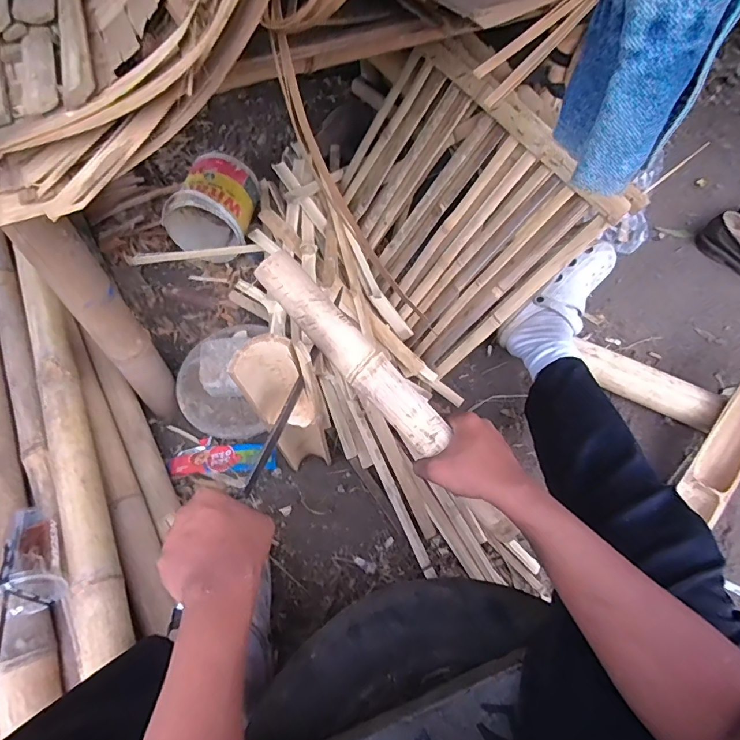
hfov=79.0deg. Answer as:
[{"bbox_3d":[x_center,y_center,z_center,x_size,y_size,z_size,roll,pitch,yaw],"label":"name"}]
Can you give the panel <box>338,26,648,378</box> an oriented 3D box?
[{"bbox_3d":[0.143,-0.328,0.865,0.068,0.452,0.531,-12,65,-44],"label":"panel"}]

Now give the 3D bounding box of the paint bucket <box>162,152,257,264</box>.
[{"bbox_3d":[-0.377,-0.392,1.092,0.181,0.178,0.197,-16,49,34],"label":"paint bucket"}]

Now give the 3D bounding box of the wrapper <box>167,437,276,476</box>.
[{"bbox_3d":[-0.290,0.170,0.893,0.206,0.016,0.069,-4,58,-4],"label":"wrapper"}]

